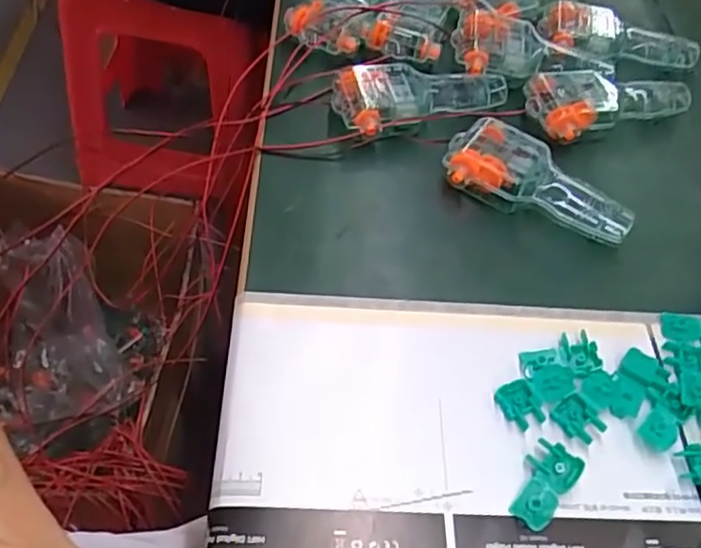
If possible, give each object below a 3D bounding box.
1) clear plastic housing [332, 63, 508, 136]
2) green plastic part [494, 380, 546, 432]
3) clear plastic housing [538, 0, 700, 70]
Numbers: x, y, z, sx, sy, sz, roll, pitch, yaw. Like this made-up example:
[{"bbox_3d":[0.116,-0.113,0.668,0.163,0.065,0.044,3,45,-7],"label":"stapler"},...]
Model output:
[{"bbox_3d":[0.052,-0.131,0.469,0.123,0.029,0.050,-16,57,-17],"label":"clear plastic housing"},{"bbox_3d":[0.091,0.069,0.345,0.020,0.005,0.025,-23,60,-21],"label":"green plastic part"},{"bbox_3d":[0.217,-0.193,0.526,0.122,0.029,0.034,7,54,-1],"label":"clear plastic housing"}]

